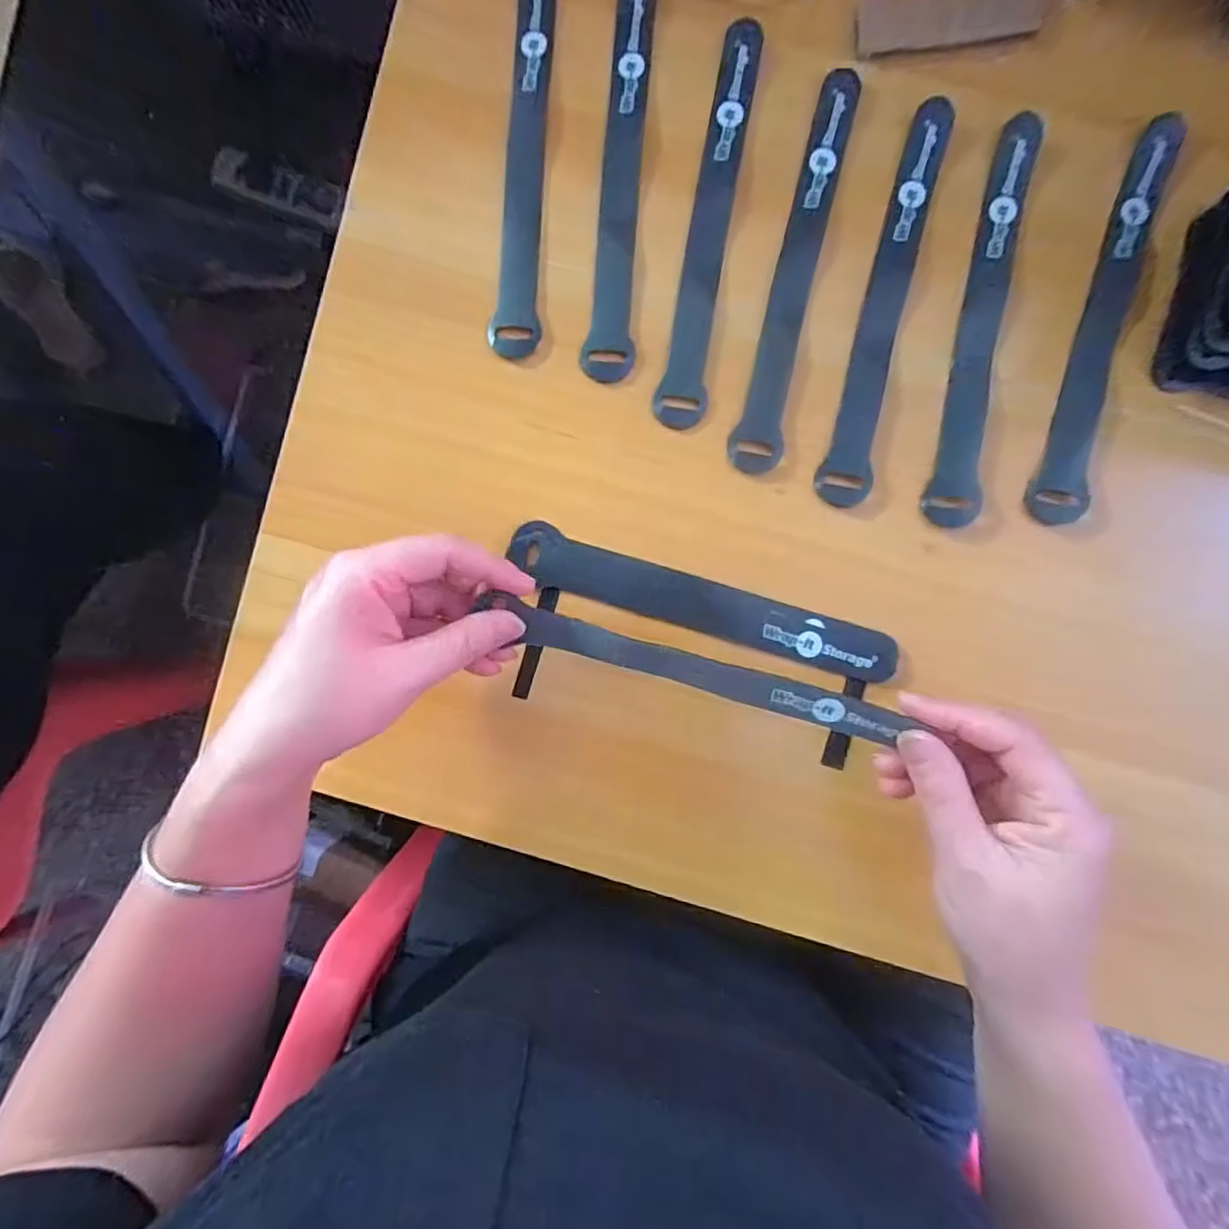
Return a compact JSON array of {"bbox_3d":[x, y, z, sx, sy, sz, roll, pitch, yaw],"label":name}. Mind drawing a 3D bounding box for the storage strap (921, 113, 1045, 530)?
[{"bbox_3d":[0.189,-0.149,0.306,0.023,0.005,0.213,13,88,3],"label":"storage strap"}]

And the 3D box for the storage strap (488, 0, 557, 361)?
[{"bbox_3d":[-0.044,-0.240,0.315,0.025,0.007,0.214,4,88,3],"label":"storage strap"}]

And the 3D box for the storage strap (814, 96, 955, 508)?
[{"bbox_3d":[0.138,-0.158,0.308,0.024,0.005,0.210,14,88,3],"label":"storage strap"}]

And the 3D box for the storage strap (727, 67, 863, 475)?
[{"bbox_3d":[0.095,-0.176,0.309,0.025,0.004,0.213,15,88,3],"label":"storage strap"}]

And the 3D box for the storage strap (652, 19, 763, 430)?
[{"bbox_3d":[0.050,-0.202,0.313,0.024,0.004,0.214,9,88,3],"label":"storage strap"}]

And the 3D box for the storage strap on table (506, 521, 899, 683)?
[{"bbox_3d":[0.043,-0.005,0.305,0.195,0.006,0.028,18,88,3],"label":"storage strap on table"}]

